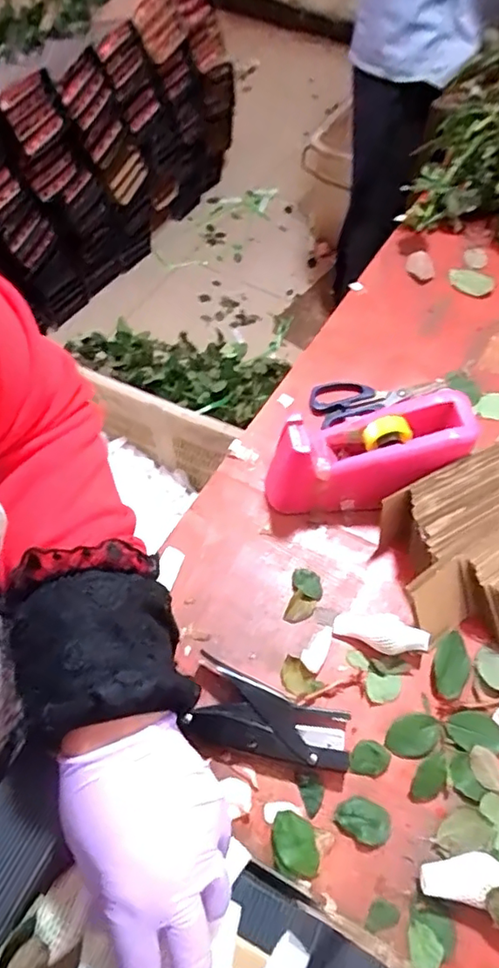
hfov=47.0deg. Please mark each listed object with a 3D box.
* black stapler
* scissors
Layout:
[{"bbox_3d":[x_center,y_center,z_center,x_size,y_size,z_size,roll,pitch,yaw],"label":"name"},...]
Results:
[{"bbox_3d":[0.017,0.205,0.495,0.136,0.030,0.064,17,61,10],"label":"black stapler"},{"bbox_3d":[0.151,-0.117,0.699,0.162,0.012,0.061,-18,61,-10],"label":"scissors"}]

